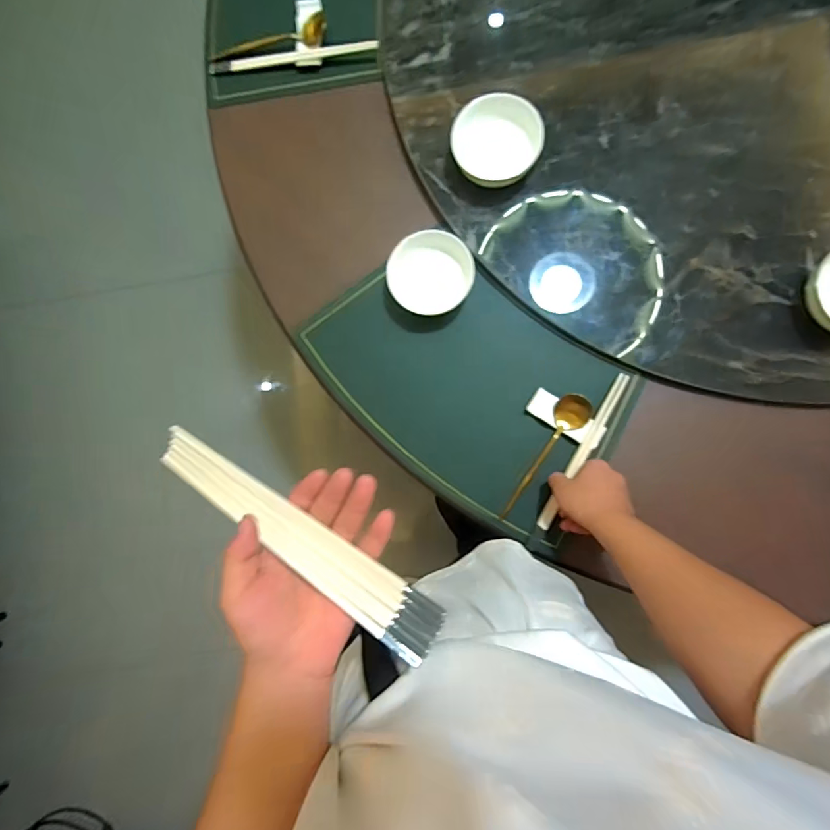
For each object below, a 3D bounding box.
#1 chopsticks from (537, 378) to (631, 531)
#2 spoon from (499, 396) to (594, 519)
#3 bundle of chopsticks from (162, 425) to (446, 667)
[{"bbox_3d":[0.229,0.051,0.634,0.018,0.018,0.233,29,91,5],"label":"chopsticks"},{"bbox_3d":[0.179,0.060,0.650,0.047,0.027,0.197,30,106,5],"label":"spoon"},{"bbox_3d":[-0.098,0.097,0.378,0.268,0.015,0.043,33,90,12],"label":"bundle of chopsticks"}]

